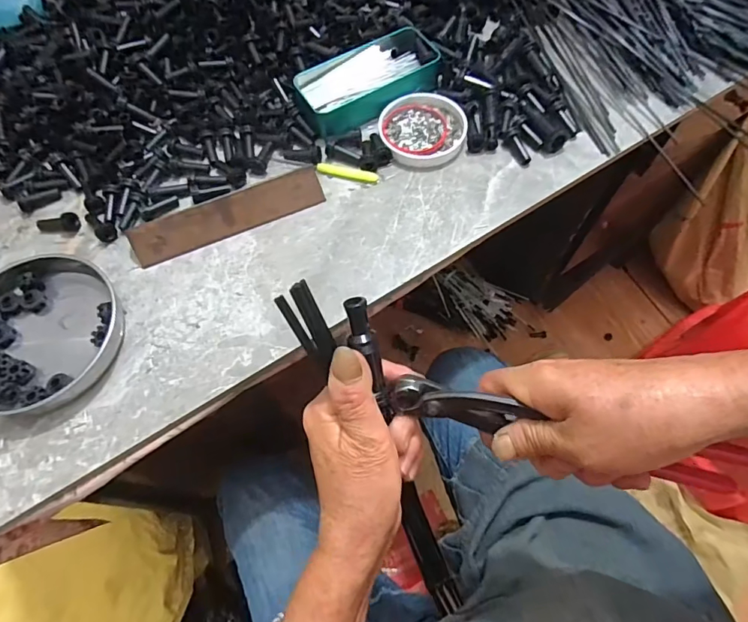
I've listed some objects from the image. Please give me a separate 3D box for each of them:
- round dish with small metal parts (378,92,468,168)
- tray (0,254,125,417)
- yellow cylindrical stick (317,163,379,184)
[{"bbox_3d":[0.051,-0.188,0.481,0.085,0.012,0.086,-1,64,2],"label":"round dish with small metal parts"},{"bbox_3d":[-0.293,0.014,0.400,0.155,0.030,0.134,32,70,16],"label":"tray"},{"bbox_3d":[-0.026,-0.137,0.468,0.062,0.009,0.011,13,66,9],"label":"yellow cylindrical stick"}]

